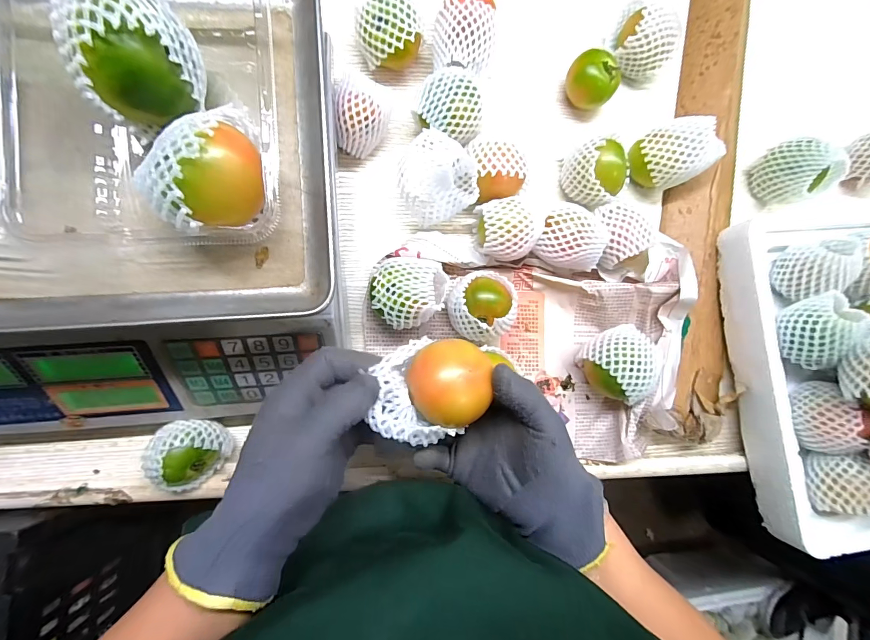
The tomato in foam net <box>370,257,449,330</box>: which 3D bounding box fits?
[{"bbox_3d":[-0.025,-0.023,0.342,0.063,0.062,0.061,0,88,-7],"label":"tomato in foam net"}]

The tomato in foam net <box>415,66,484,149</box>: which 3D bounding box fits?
[{"bbox_3d":[0.013,-0.195,0.356,0.063,0.056,0.063,13,86,-7],"label":"tomato in foam net"}]

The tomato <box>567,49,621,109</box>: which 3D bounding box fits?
[{"bbox_3d":[0.155,-0.238,0.383,0.050,0.042,0.044,40,84,-4],"label":"tomato"}]

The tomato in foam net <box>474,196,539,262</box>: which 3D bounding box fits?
[{"bbox_3d":[0.063,-0.082,0.353,0.056,0.047,0.055,0,88,-7],"label":"tomato in foam net"}]

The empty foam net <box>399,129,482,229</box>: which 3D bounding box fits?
[{"bbox_3d":[-0.001,-0.126,0.350,0.067,0.068,0.069,0,88,-7],"label":"empty foam net"}]

